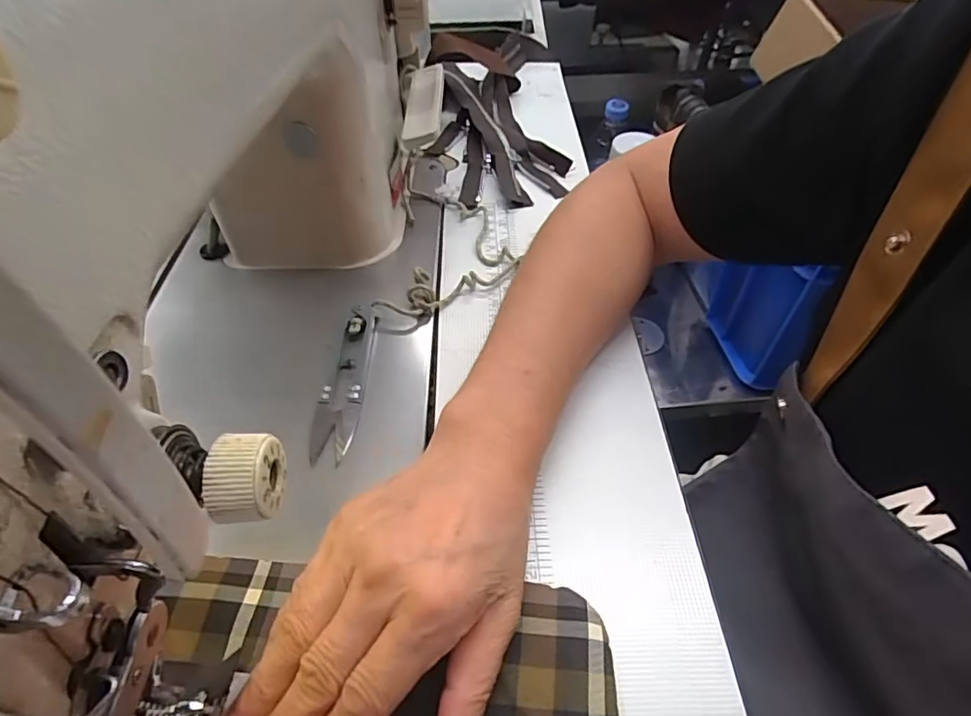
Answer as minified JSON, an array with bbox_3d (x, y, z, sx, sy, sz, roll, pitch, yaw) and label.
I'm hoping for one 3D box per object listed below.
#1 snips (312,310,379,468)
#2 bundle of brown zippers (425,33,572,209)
[{"bbox_3d":[-0.076,0.010,0.293,0.023,0.009,0.098,0,49,1],"label":"snips"},{"bbox_3d":[0.009,-0.252,0.500,0.116,0.050,0.316,0,49,0],"label":"bundle of brown zippers"}]

